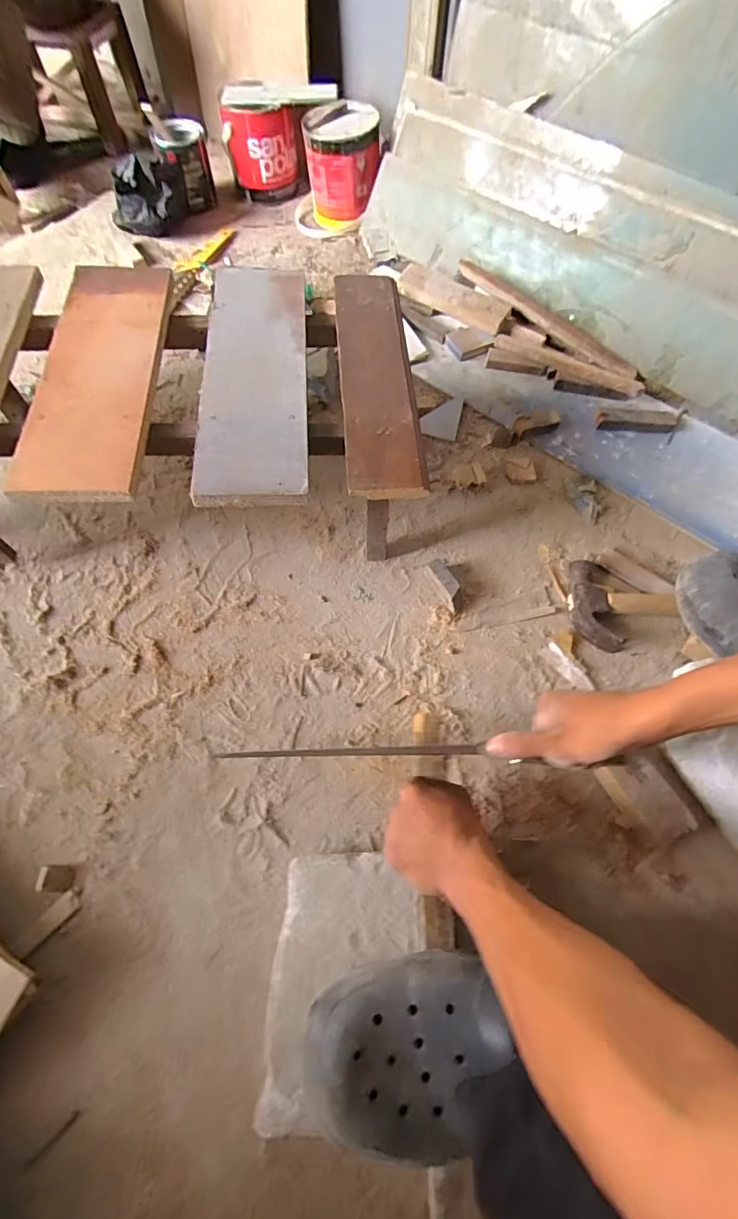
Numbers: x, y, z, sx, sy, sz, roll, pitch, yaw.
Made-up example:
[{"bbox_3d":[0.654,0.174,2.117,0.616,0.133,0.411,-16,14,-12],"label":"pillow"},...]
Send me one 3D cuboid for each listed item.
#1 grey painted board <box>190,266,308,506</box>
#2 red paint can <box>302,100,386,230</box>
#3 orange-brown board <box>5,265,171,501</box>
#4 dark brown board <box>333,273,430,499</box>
[{"bbox_3d":[-0.125,-0.261,0.519,0.108,0.016,0.344,-4,66,-2],"label":"grey painted board"},{"bbox_3d":[-0.057,-0.918,0.993,0.158,0.171,0.134,8,65,3],"label":"red paint can"},{"bbox_3d":[-0.292,-0.262,0.507,0.116,0.017,0.340,-3,65,-2],"label":"orange-brown board"},{"bbox_3d":[0.008,-0.269,0.540,0.082,0.013,0.340,-4,66,-2],"label":"dark brown board"}]

